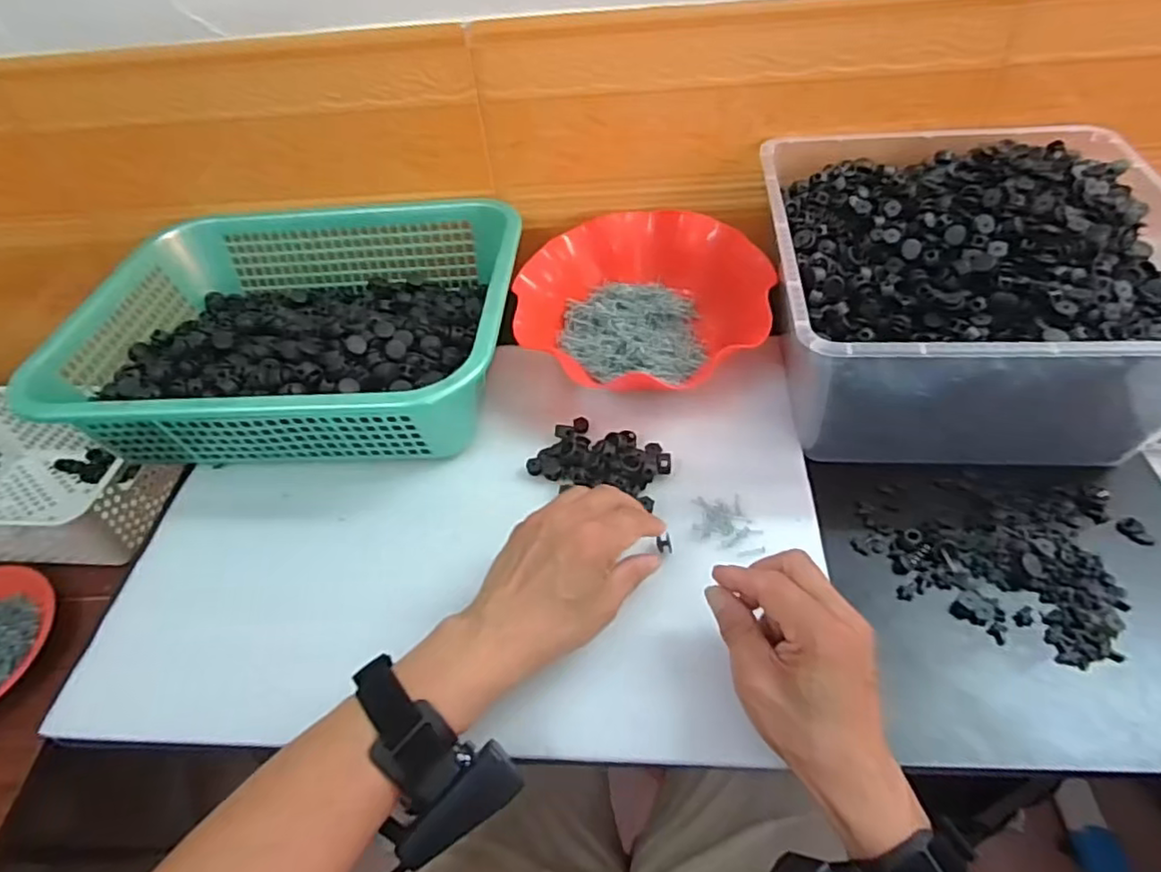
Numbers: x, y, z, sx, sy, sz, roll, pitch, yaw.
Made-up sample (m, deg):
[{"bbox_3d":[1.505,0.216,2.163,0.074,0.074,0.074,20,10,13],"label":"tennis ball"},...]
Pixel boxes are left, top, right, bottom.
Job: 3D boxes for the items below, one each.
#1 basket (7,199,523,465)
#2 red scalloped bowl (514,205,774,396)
[{"bbox_3d":[-0.252,-0.106,0.605,0.389,0.094,0.301,-3,50,4],"label":"basket"},{"bbox_3d":[0.052,-0.121,0.603,0.211,0.071,0.200,-3,50,4],"label":"red scalloped bowl"}]

